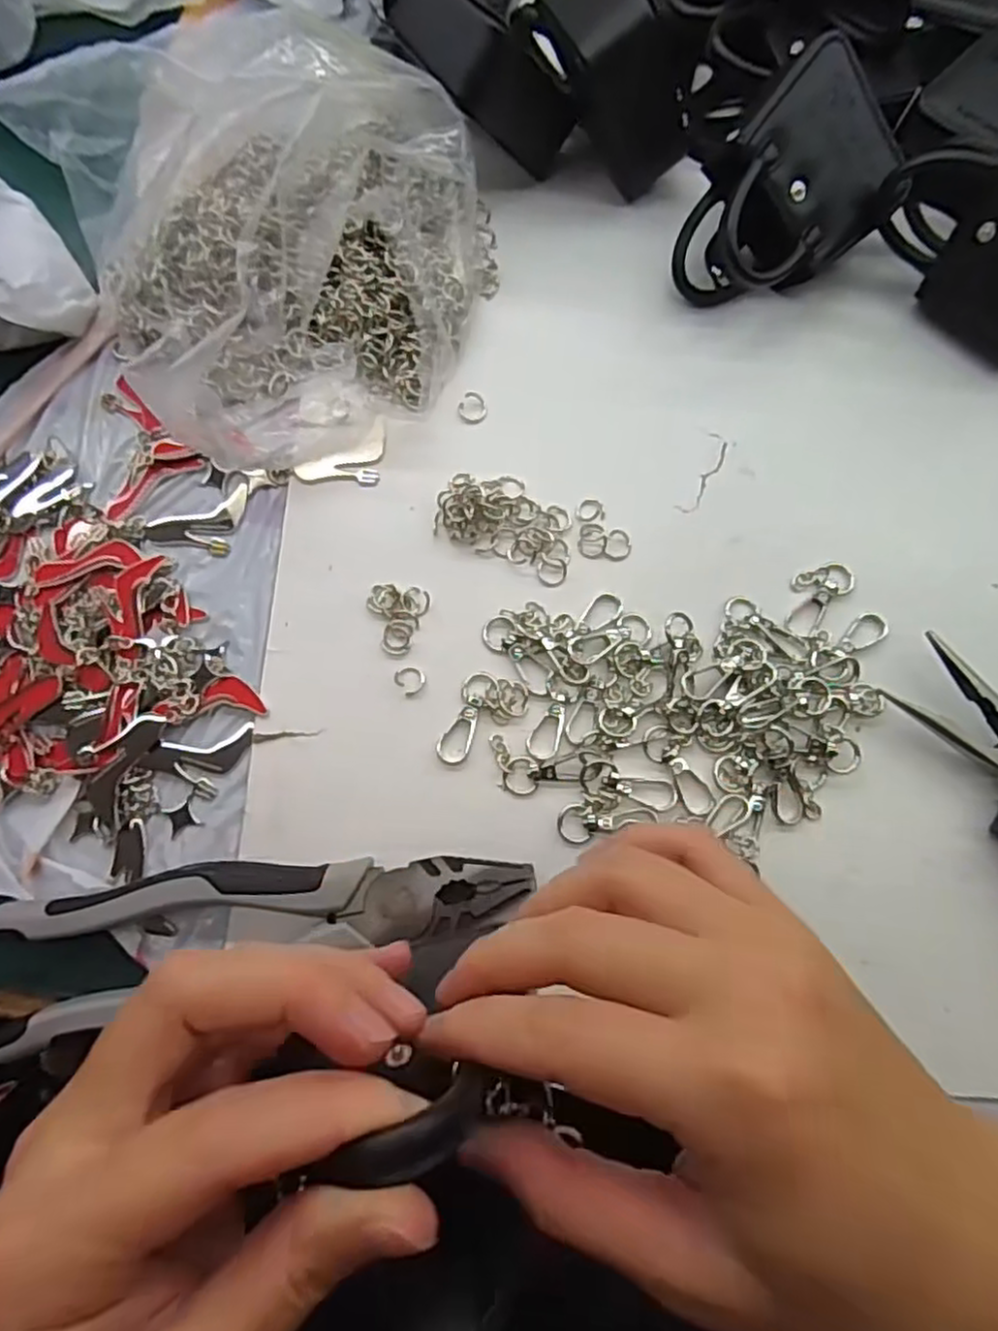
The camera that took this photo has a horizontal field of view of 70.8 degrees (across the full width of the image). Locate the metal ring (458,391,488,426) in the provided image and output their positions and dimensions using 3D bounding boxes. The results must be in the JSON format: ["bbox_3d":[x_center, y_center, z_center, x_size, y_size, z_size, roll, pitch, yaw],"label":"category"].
[{"bbox_3d":[-0.012,-0.118,0.322,0.013,0.004,0.014,-1,78,-1],"label":"metal ring"}]

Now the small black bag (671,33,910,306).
[{"bbox_3d":[0.124,-0.212,0.311,0.100,0.045,0.077,-35,114,-4],"label":"small black bag"}]

